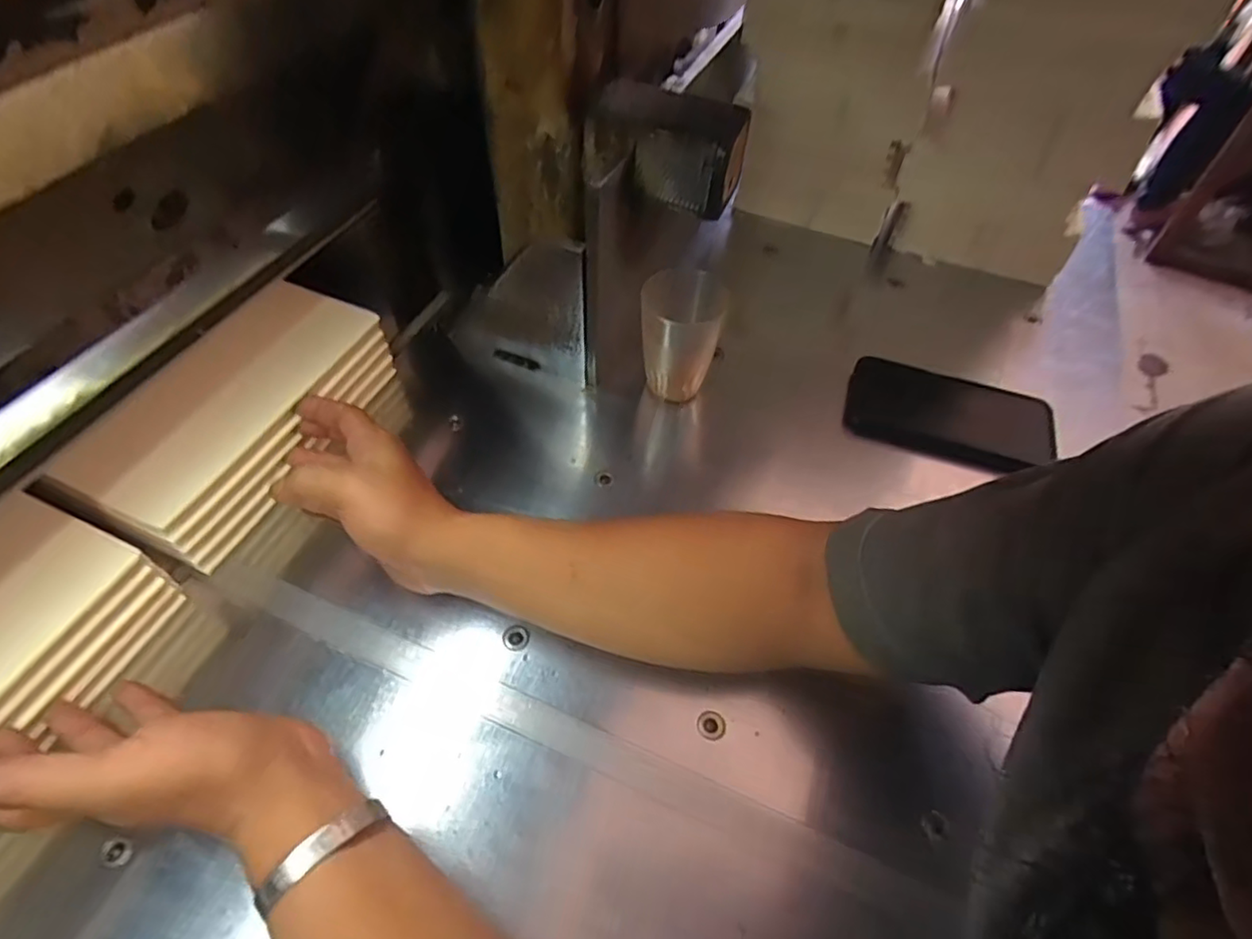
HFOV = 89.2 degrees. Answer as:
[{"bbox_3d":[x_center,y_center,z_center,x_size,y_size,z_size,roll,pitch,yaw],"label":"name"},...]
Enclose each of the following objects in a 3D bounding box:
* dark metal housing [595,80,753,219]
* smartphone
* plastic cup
[{"bbox_3d":[0.031,-0.235,0.468,0.105,0.058,0.069,23,55,14],"label":"dark metal housing"},{"bbox_3d":[0.271,-0.049,0.538,0.158,0.018,0.080,16,64,16],"label":"smartphone"},{"bbox_3d":[0.043,-0.099,0.510,0.061,0.112,0.055,13,53,7],"label":"plastic cup"}]

